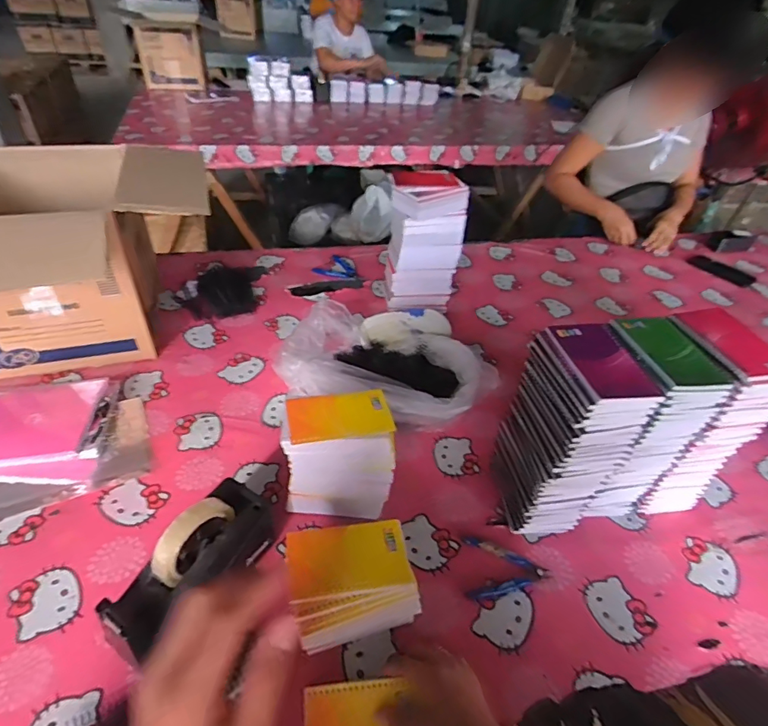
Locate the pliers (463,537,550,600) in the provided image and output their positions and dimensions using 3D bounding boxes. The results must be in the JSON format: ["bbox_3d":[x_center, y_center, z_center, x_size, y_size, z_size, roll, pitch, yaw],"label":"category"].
[{"bbox_3d":[0.154,0.282,0.625,0.113,0.010,0.077,17,42,14],"label":"pliers"}]

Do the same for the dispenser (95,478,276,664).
[{"bbox_3d":[-0.216,0.233,0.551,0.077,0.126,0.195,24,44,21],"label":"dispenser"}]

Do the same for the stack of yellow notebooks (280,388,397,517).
[{"bbox_3d":[-0.060,0.132,0.652,0.140,0.179,0.092,2,40,-4],"label":"stack of yellow notebooks"}]

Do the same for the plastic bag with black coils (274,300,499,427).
[{"bbox_3d":[0.011,0.003,0.871,0.375,0.101,0.270,10,40,6],"label":"plastic bag with black coils"}]

